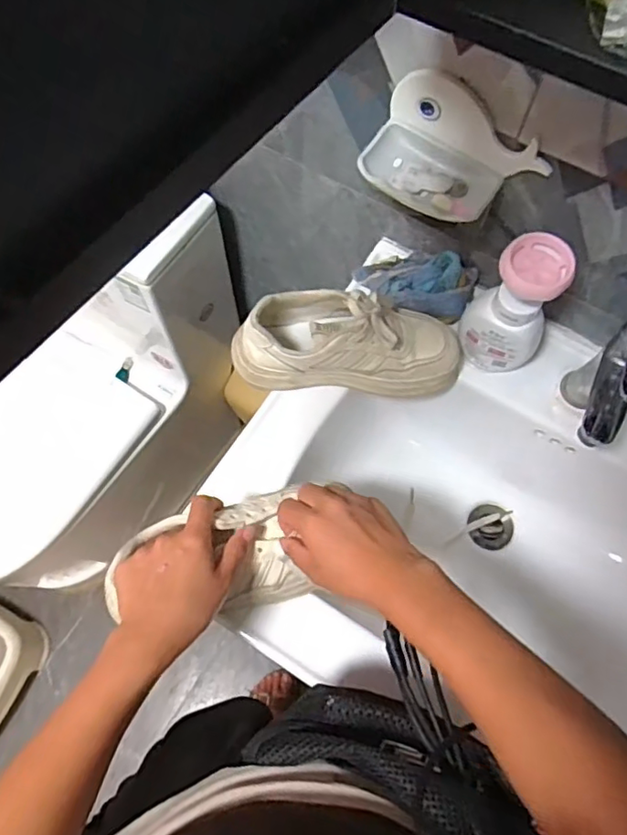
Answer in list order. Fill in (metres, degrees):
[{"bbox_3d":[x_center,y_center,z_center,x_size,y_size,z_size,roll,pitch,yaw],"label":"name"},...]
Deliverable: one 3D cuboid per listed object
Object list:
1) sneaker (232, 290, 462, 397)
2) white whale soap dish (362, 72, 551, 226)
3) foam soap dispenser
[{"bbox_3d":[0.038,-0.085,0.617,0.245,0.103,0.086,1,67,-1],"label":"sneaker"},{"bbox_3d":[0.124,-0.237,0.525,0.157,0.075,0.081,31,70,11],"label":"white whale soap dish"},{"bbox_3d":[0.205,-0.112,0.591,0.080,0.158,0.057,21,68,7],"label":"foam soap dispenser"}]

